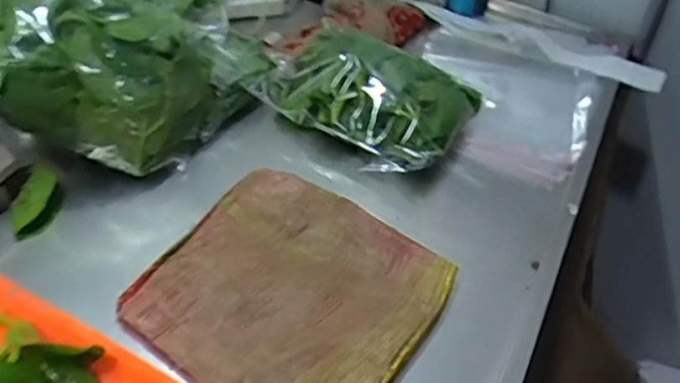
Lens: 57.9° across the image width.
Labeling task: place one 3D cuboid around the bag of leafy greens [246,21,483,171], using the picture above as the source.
[{"bbox_3d":[0.037,-0.141,0.822,0.269,0.075,0.195,26,45,20],"label":"bag of leafy greens"}]

